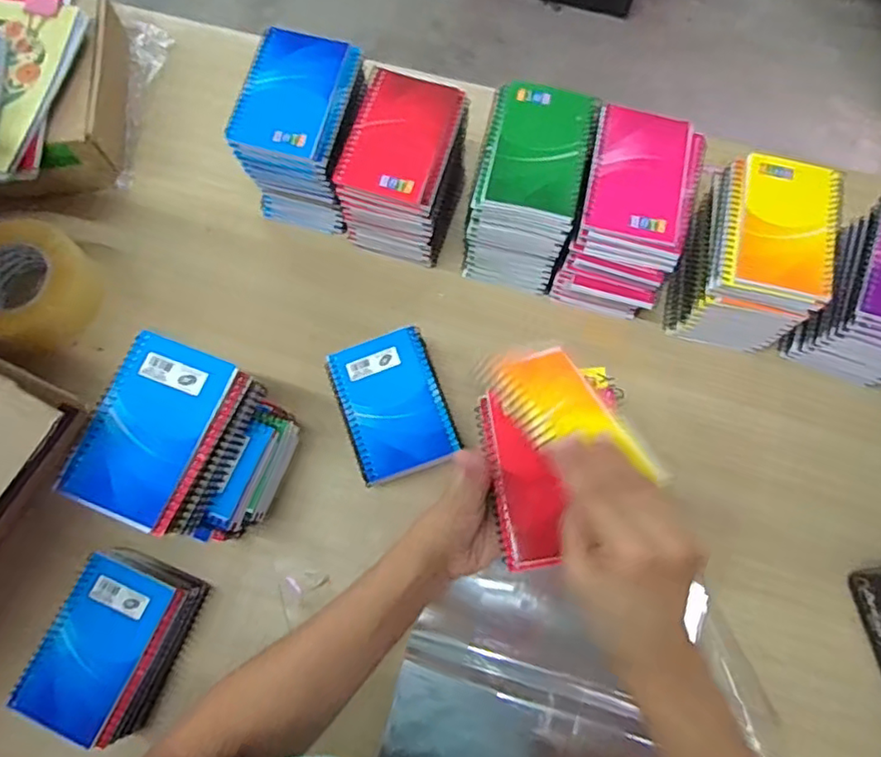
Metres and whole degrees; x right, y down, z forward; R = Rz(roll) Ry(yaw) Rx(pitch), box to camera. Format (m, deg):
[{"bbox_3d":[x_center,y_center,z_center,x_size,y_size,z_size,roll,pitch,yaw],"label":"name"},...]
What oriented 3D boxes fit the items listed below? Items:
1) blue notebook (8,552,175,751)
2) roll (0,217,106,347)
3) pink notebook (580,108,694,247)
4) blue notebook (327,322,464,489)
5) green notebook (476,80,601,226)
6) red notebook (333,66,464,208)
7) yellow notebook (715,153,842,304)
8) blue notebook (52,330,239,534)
[{"bbox_3d":[-0.294,0.227,0.515,0.082,0.011,0.132,21,74,9],"label":"blue notebook"},{"bbox_3d":[-0.428,-0.097,0.635,0.124,0.067,0.121,-1,72,2],"label":"roll"},{"bbox_3d":[0.177,-0.184,0.540,0.082,0.015,0.125,12,73,6],"label":"pink notebook"},{"bbox_3d":[-0.044,0.023,0.579,0.097,0.020,0.133,-19,72,-4],"label":"blue notebook"},{"bbox_3d":[0.091,-0.205,0.544,0.084,0.016,0.127,14,73,6],"label":"green notebook"},{"bbox_3d":[-0.036,-0.223,0.557,0.088,0.015,0.129,13,73,6],"label":"red notebook"},{"bbox_3d":[0.301,-0.136,0.537,0.094,0.014,0.133,14,73,6],"label":"yellow notebook"},{"bbox_3d":[-0.213,0.036,0.443,0.080,0.011,0.132,20,74,8],"label":"blue notebook"}]

